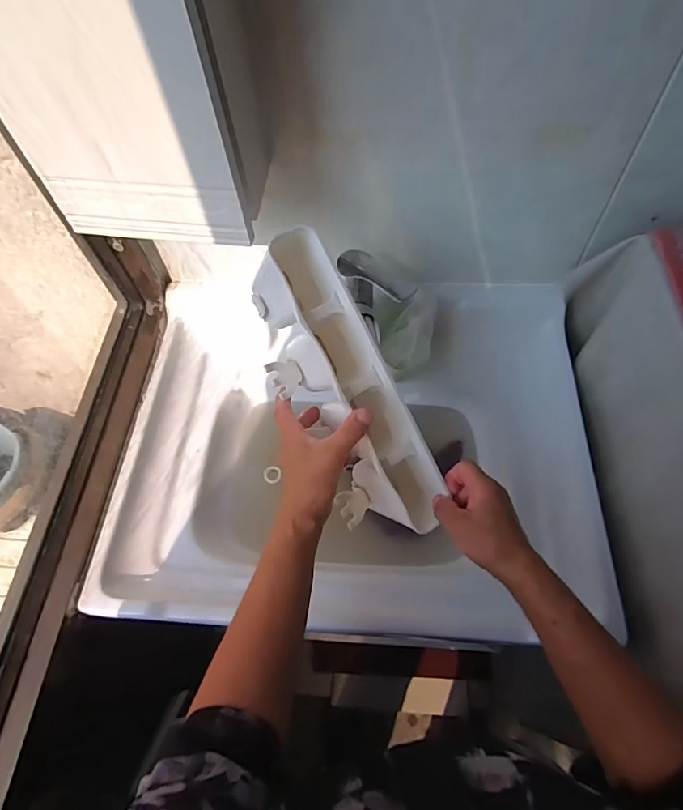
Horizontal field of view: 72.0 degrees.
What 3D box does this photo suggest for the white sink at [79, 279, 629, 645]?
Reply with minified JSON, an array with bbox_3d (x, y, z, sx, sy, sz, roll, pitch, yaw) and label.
[{"bbox_3d":[0.019,0.070,0.681,0.595,0.189,0.470,1,60,4],"label":"white sink"}]

